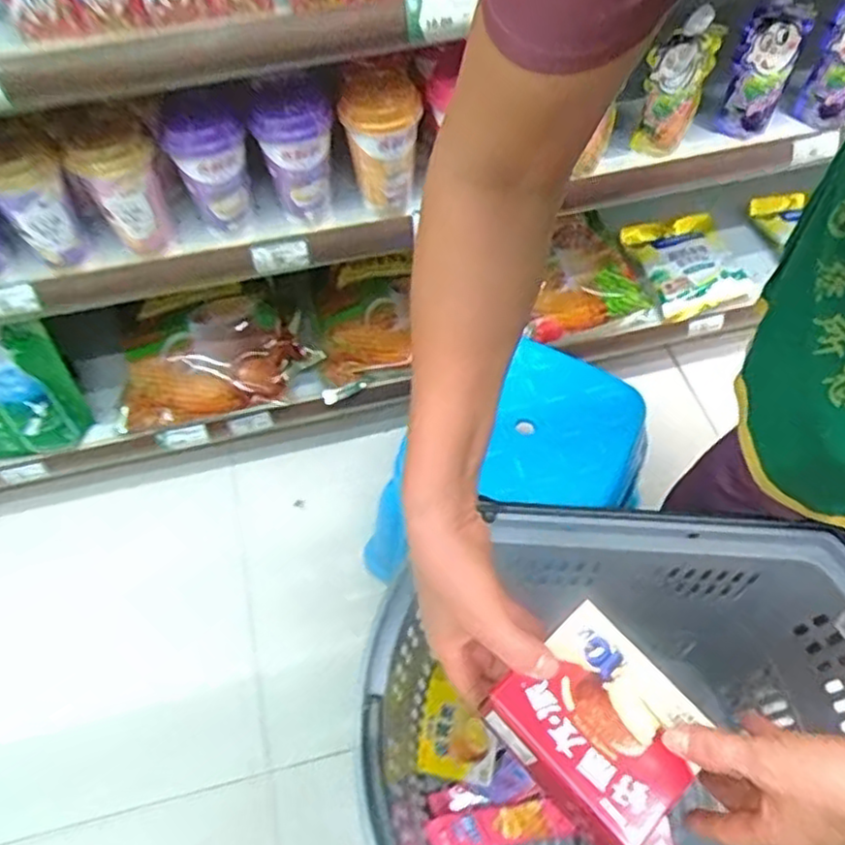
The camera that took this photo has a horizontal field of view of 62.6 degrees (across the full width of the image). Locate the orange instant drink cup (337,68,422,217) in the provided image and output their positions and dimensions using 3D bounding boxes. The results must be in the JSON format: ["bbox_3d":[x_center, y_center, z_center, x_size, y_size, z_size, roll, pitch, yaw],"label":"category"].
[{"bbox_3d":[-0.042,-0.302,0.748,0.079,0.134,0.079,-1,59,1],"label":"orange instant drink cup"}]

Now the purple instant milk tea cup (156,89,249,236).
[{"bbox_3d":[-0.223,-0.271,0.735,0.081,0.162,0.095,-21,60,-11],"label":"purple instant milk tea cup"}]

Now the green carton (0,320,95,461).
[{"bbox_3d":[-0.568,-0.047,0.904,0.193,0.265,0.073,-7,59,-3],"label":"green carton"}]

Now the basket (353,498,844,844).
[{"bbox_3d":[0.219,0.338,0.730,0.532,0.367,0.380,2,59,2],"label":"basket"}]

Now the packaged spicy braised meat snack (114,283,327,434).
[{"bbox_3d":[-0.319,-0.098,1.027,0.291,0.099,0.149,-13,59,-6],"label":"packaged spicy braised meat snack"}]

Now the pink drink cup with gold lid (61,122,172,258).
[{"bbox_3d":[-0.295,-0.230,0.700,0.074,0.140,0.072,-1,59,1],"label":"pink drink cup with gold lid"}]

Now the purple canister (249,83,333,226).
[{"bbox_3d":[-0.130,-0.290,0.735,0.080,0.142,0.059,-7,59,-3],"label":"purple canister"}]

